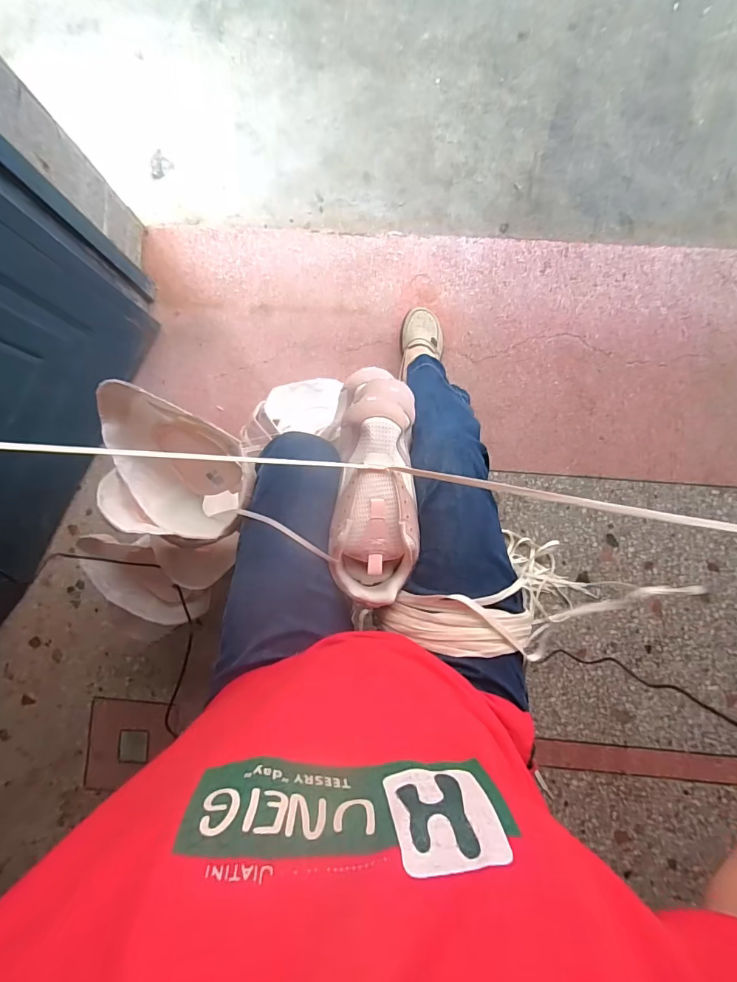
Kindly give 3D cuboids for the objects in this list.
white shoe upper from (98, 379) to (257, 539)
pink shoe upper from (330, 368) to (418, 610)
[{"bbox_3d":[-0.230,-0.025,0.524,0.195,0.100,0.138,27,88,7],"label":"white shoe upper"},{"bbox_3d":[0.003,-0.021,0.522,0.103,0.107,0.299,1,76,1],"label":"pink shoe upper"}]

